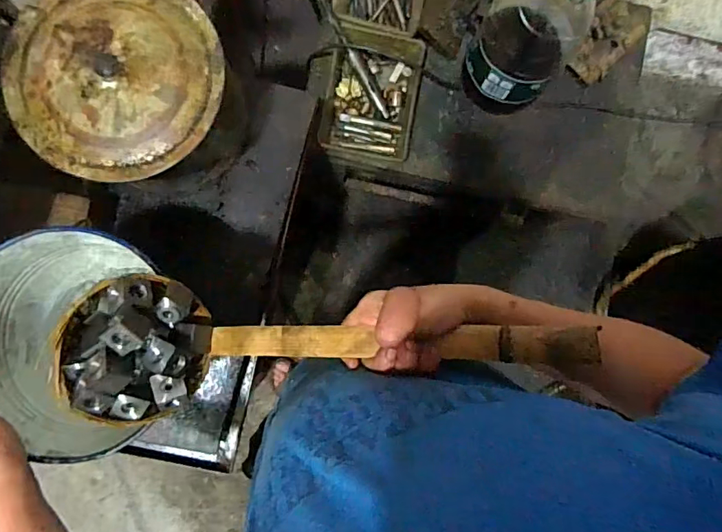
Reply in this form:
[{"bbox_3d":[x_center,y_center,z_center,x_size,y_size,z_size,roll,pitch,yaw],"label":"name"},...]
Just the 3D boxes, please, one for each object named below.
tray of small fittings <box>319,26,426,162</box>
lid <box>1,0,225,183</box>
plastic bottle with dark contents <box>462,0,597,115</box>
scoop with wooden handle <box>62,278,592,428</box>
[{"bbox_3d":[0.025,-0.344,0.972,0.180,0.065,0.248,11,84,-3],"label":"tray of small fittings"},{"bbox_3d":[-0.296,-0.231,0.577,0.248,0.018,0.243,0,84,-4],"label":"lid"},{"bbox_3d":[0.291,-0.407,0.849,0.173,0.371,0.145,43,83,1],"label":"plastic bottle with dark contents"},{"bbox_3d":[-0.046,0.076,0.426,0.450,0.085,0.126,-1,84,11],"label":"scoop with wooden handle"}]

